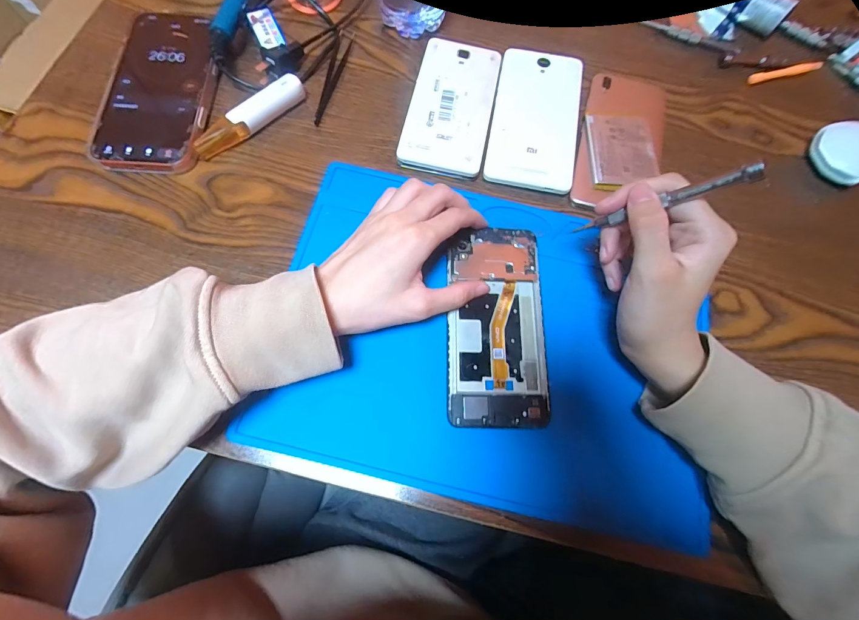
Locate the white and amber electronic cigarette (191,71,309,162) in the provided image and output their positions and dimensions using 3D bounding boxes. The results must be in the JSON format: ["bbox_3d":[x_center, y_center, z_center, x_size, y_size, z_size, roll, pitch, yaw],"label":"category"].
[{"bbox_3d":[-0.151,-0.164,0.314,0.016,0.021,0.105,42,75,10],"label":"white and amber electronic cigarette"}]

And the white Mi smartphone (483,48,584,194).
[{"bbox_3d":[0.096,-0.175,0.333,0.077,0.007,0.148,11,72,1],"label":"white Mi smartphone"}]

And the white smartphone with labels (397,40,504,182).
[{"bbox_3d":[0.020,-0.184,0.333,0.072,0.012,0.142,12,72,1],"label":"white smartphone with labels"}]

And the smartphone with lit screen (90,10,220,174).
[{"bbox_3d":[-0.231,-0.192,0.321,0.083,0.017,0.161,2,72,-2],"label":"smartphone with lit screen"}]

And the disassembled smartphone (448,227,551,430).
[{"bbox_3d":[0.050,0.009,0.272,0.071,0.007,0.148,4,74,-1],"label":"disassembled smartphone"}]

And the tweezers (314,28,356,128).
[{"bbox_3d":[-0.088,-0.217,0.341,0.016,0.007,0.112,7,72,0],"label":"tweezers"}]

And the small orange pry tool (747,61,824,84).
[{"bbox_3d":[0.359,-0.240,0.374,0.082,0.005,0.010,-16,74,-7],"label":"small orange pry tool"}]

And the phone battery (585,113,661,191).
[{"bbox_3d":[0.170,-0.141,0.324,0.059,0.004,0.083,2,72,-2],"label":"phone battery"}]

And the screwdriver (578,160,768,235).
[{"bbox_3d":[0.133,-0.062,0.218,0.006,0.097,0.007,21,67,-39],"label":"screwdriver"}]

